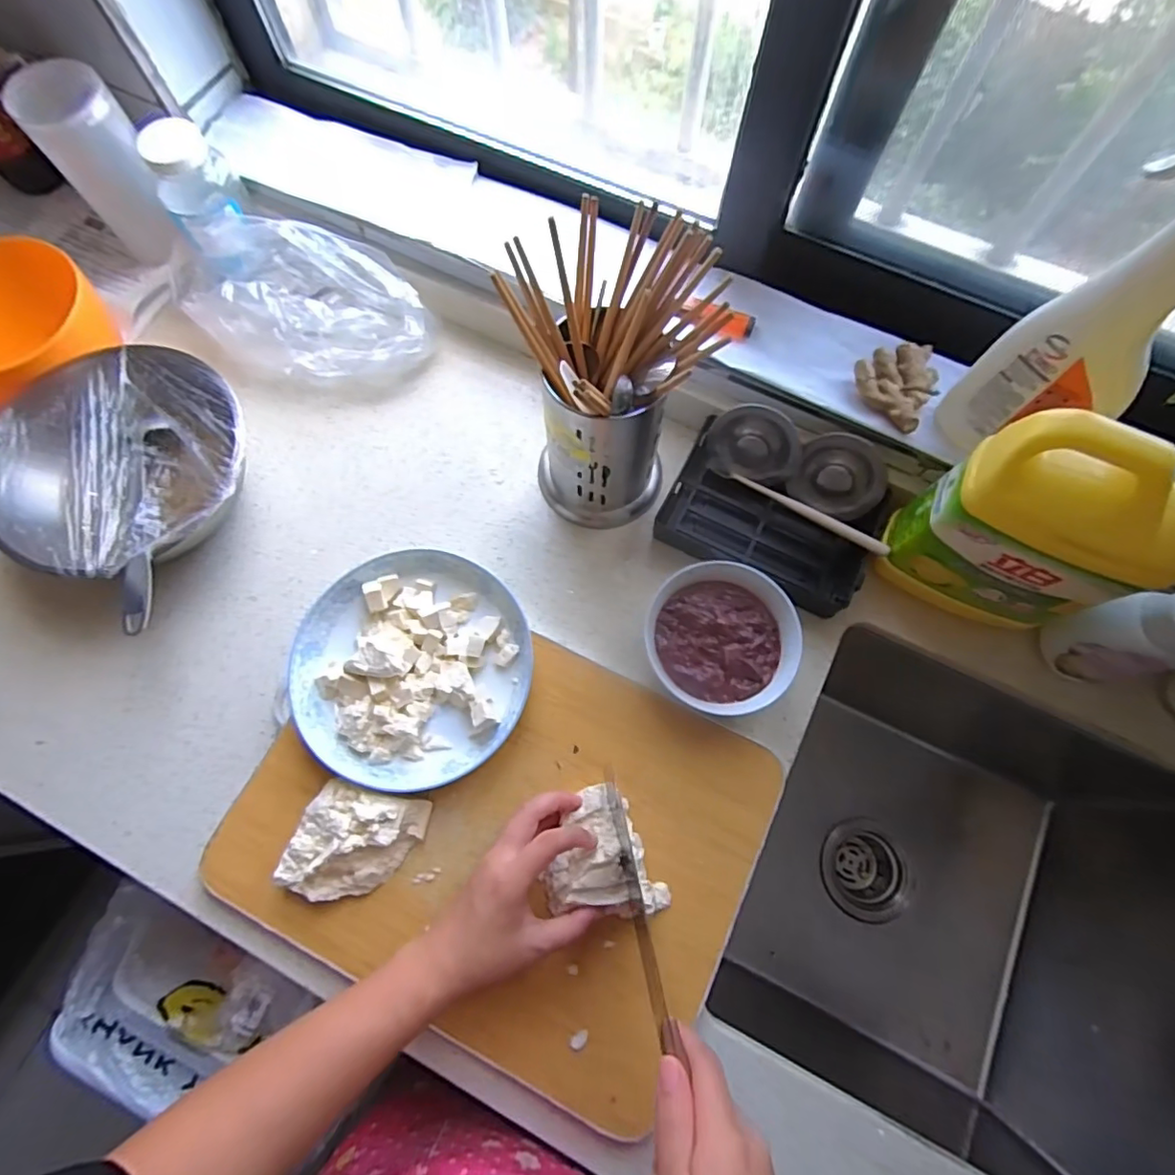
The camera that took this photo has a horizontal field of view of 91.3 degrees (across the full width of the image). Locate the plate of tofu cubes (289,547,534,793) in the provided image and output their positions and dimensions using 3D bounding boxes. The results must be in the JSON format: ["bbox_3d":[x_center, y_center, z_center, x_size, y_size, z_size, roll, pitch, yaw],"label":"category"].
[{"bbox_3d":[-0.144,0.063,0.483,0.184,0.057,0.194,0,73,1],"label":"plate of tofu cubes"}]

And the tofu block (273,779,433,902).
[{"bbox_3d":[-0.180,0.197,0.440,0.094,0.031,0.084,13,73,6],"label":"tofu block"}]

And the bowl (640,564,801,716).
[{"bbox_3d":[0.110,0.045,0.489,0.119,0.053,0.120,0,73,1],"label":"bowl"}]

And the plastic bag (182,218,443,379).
[{"bbox_3d":[-0.284,-0.279,0.575,0.258,0.094,0.120,15,74,5],"label":"plastic bag"}]

